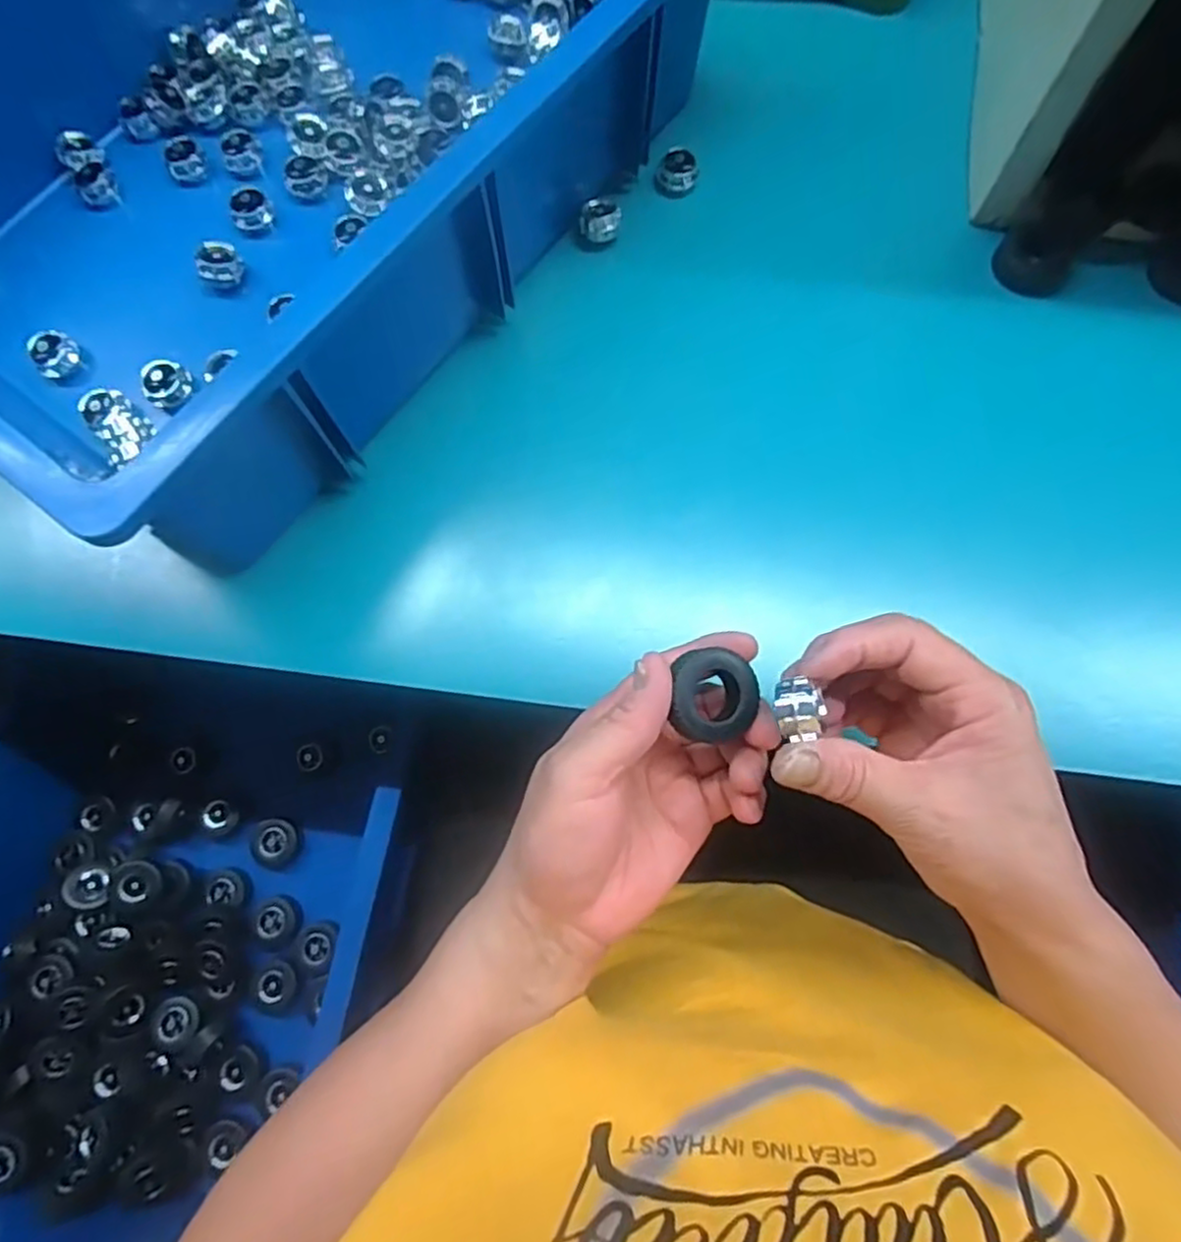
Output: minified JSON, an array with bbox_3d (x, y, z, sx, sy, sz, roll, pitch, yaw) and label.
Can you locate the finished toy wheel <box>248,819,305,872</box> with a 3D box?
[{"bbox_3d":[-0.243,0.172,0.545,0.038,0.012,0.039,0,78,1],"label":"finished toy wheel"}]

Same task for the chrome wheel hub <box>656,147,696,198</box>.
[{"bbox_3d":[0.052,-0.270,0.426,0.023,0.020,0.019,5,78,2],"label":"chrome wheel hub"}]

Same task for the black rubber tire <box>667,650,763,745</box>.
[{"bbox_3d":[0.048,0.031,0.285,0.033,0.016,0.031,13,80,-16],"label":"black rubber tire"}]

